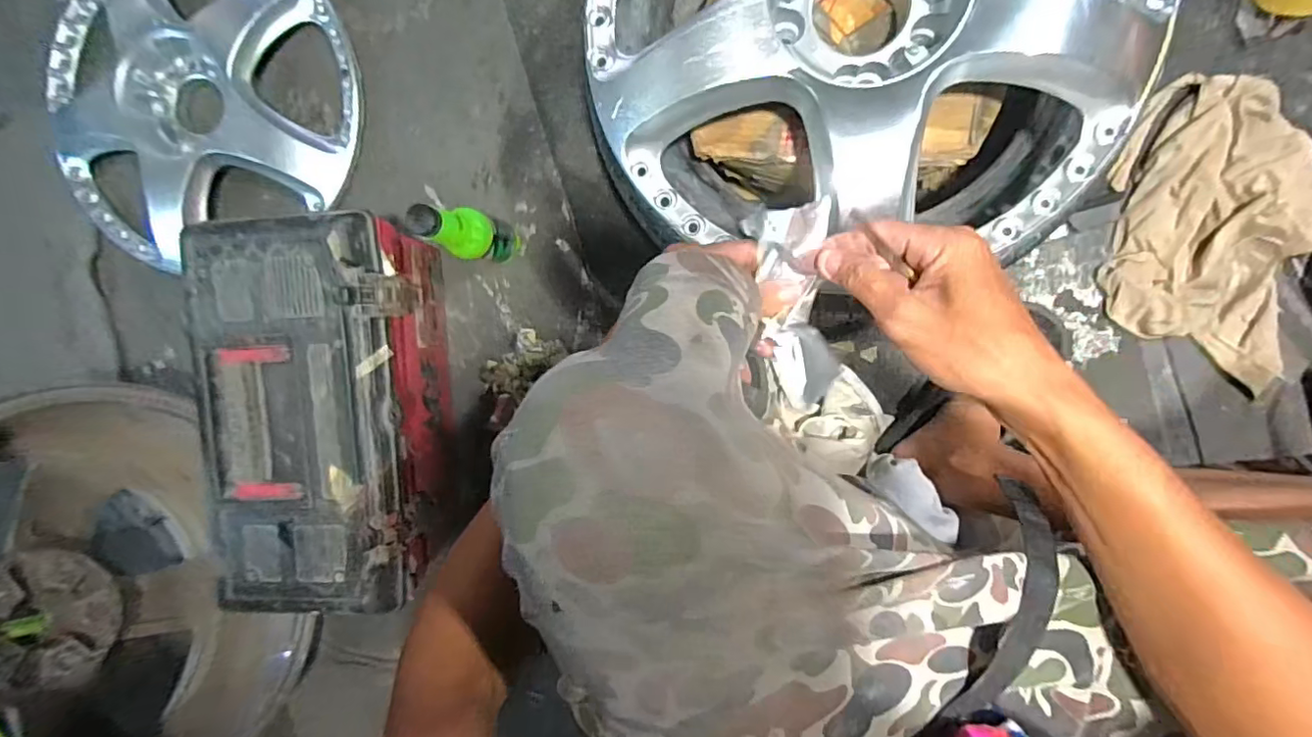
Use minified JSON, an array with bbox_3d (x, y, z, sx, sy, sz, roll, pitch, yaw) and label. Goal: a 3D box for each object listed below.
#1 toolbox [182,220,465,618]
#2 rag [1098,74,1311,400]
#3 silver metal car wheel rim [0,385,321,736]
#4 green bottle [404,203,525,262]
[{"bbox_3d":[-0.364,0.046,0.649,0.189,0.182,0.392,-1,95,7],"label":"toolbox"},{"bbox_3d":[0.605,-0.145,0.607,0.192,0.060,0.330,1,95,7],"label":"rag"},{"bbox_3d":[-0.661,0.264,0.616,0.277,0.386,0.439,-23,92,9],"label":"silver metal car wheel rim"},{"bbox_3d":[-0.204,-0.151,0.635,0.048,0.206,0.054,21,97,5],"label":"green bottle"}]

